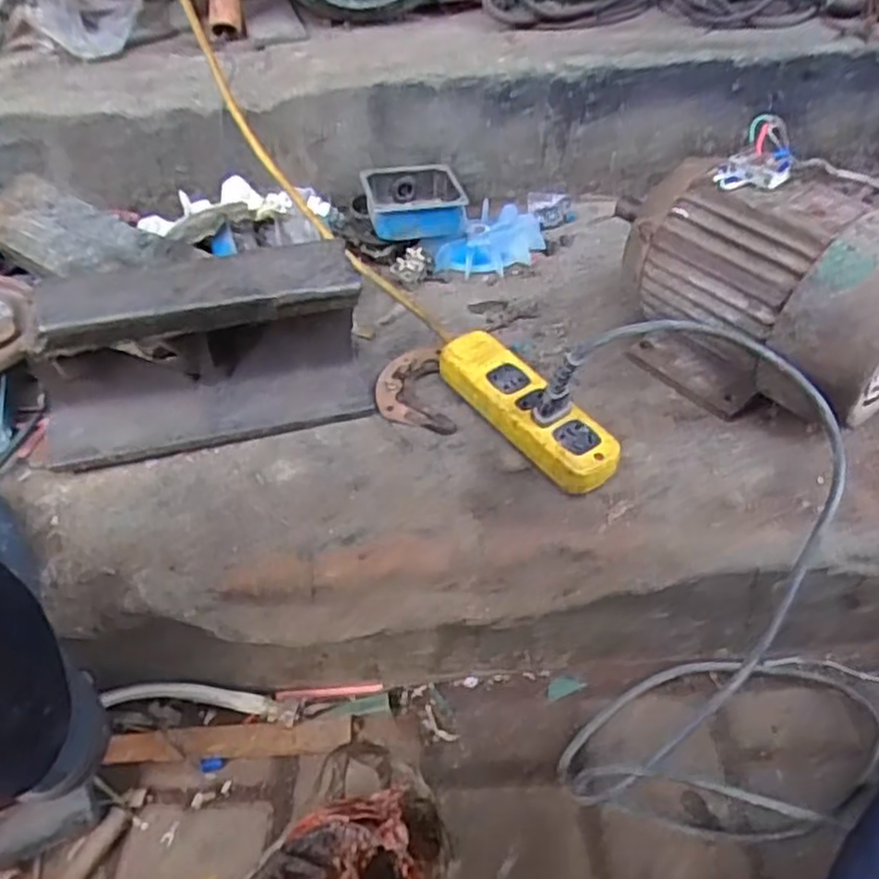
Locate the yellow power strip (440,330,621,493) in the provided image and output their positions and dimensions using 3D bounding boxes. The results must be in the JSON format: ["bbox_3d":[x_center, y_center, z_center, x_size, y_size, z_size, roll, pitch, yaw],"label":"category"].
[{"bbox_3d":[0.077,-0.026,0.650,0.064,0.045,0.190,-27,51,-23],"label":"yellow power strip"}]

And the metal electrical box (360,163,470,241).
[{"bbox_3d":[-0.030,-0.267,0.833,0.109,0.042,0.113,-7,46,-5],"label":"metal electrical box"}]

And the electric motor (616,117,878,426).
[{"bbox_3d":[0.304,-0.142,0.656,0.194,0.189,0.247,-30,52,-25],"label":"electric motor"}]

